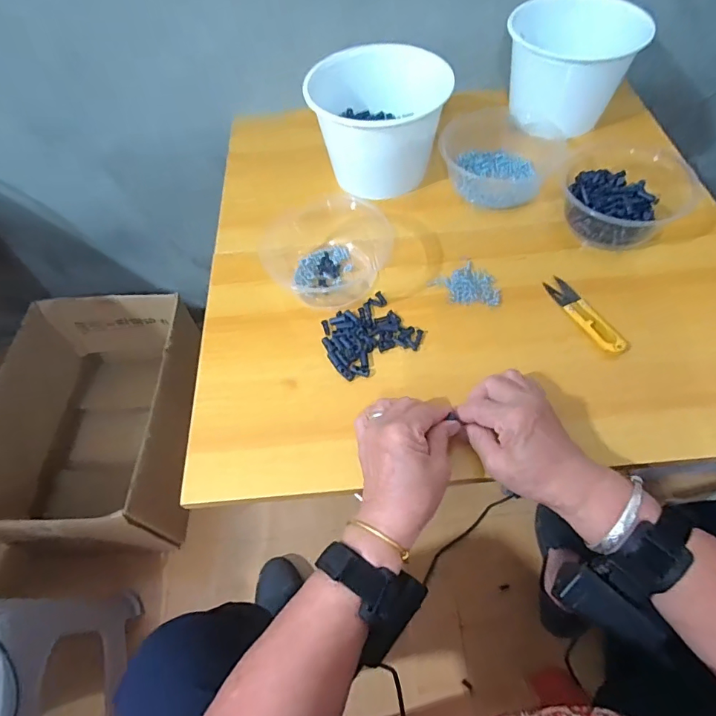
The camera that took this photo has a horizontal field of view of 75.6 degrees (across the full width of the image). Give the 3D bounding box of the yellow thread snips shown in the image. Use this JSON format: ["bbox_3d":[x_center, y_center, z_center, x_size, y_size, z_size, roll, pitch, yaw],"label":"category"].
[{"bbox_3d":[0.225,-0.045,0.458,0.026,0.010,0.102,-24,59,-11],"label":"yellow thread snips"}]

